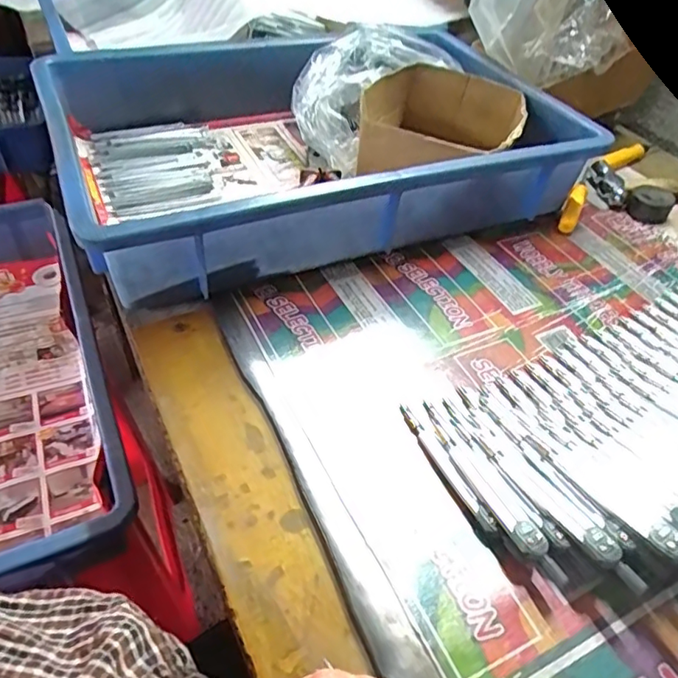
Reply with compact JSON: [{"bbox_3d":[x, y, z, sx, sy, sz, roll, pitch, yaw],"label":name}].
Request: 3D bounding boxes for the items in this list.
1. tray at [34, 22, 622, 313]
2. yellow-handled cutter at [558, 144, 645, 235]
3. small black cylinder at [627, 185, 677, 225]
[{"bbox_3d":[-0.026,-0.180,0.508,0.411,0.088,0.290,-17,49,-20],"label":"tray"},{"bbox_3d":[0.264,-0.152,0.556,0.043,0.019,0.190,28,49,21],"label":"yellow-handled cutter"},{"bbox_3d":[0.301,-0.130,0.540,0.037,0.022,0.040,28,49,22],"label":"small black cylinder"}]

